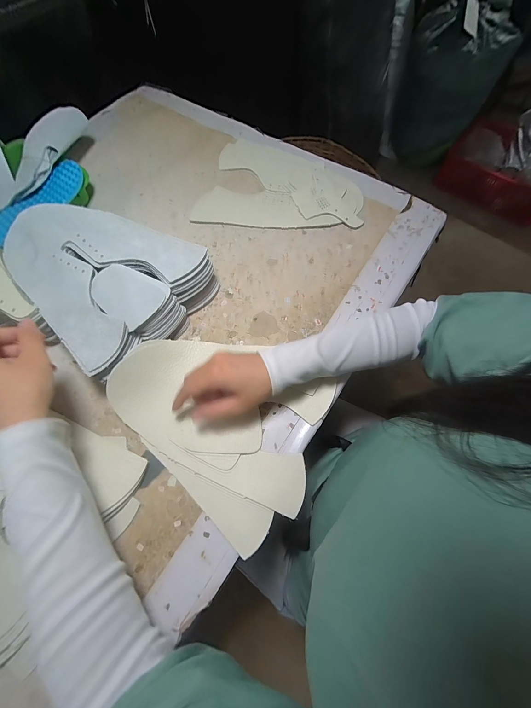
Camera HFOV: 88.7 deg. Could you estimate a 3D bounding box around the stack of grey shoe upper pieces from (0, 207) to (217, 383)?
[{"bbox_3d":[-0.237,-0.110,0.392,0.270,0.066,0.208,33,74,12],"label":"stack of grey shoe upper pieces"}]

